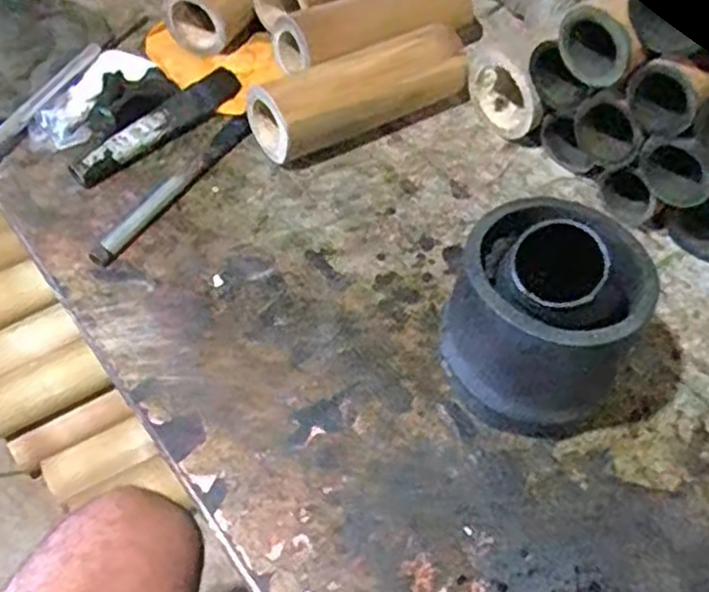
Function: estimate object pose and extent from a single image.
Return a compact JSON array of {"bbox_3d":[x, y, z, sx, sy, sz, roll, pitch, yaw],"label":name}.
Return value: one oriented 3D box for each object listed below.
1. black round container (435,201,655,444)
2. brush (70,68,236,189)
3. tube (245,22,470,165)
[{"bbox_3d":[0.107,0.013,0.424,0.099,0.119,0.099,2,53,-3],"label":"black round container"},{"bbox_3d":[-0.152,-0.134,0.580,0.031,0.010,0.156,49,62,-3],"label":"brush"},{"bbox_3d":[0.008,-0.165,0.586,0.185,0.064,0.052,-26,59,-21],"label":"tube"}]

